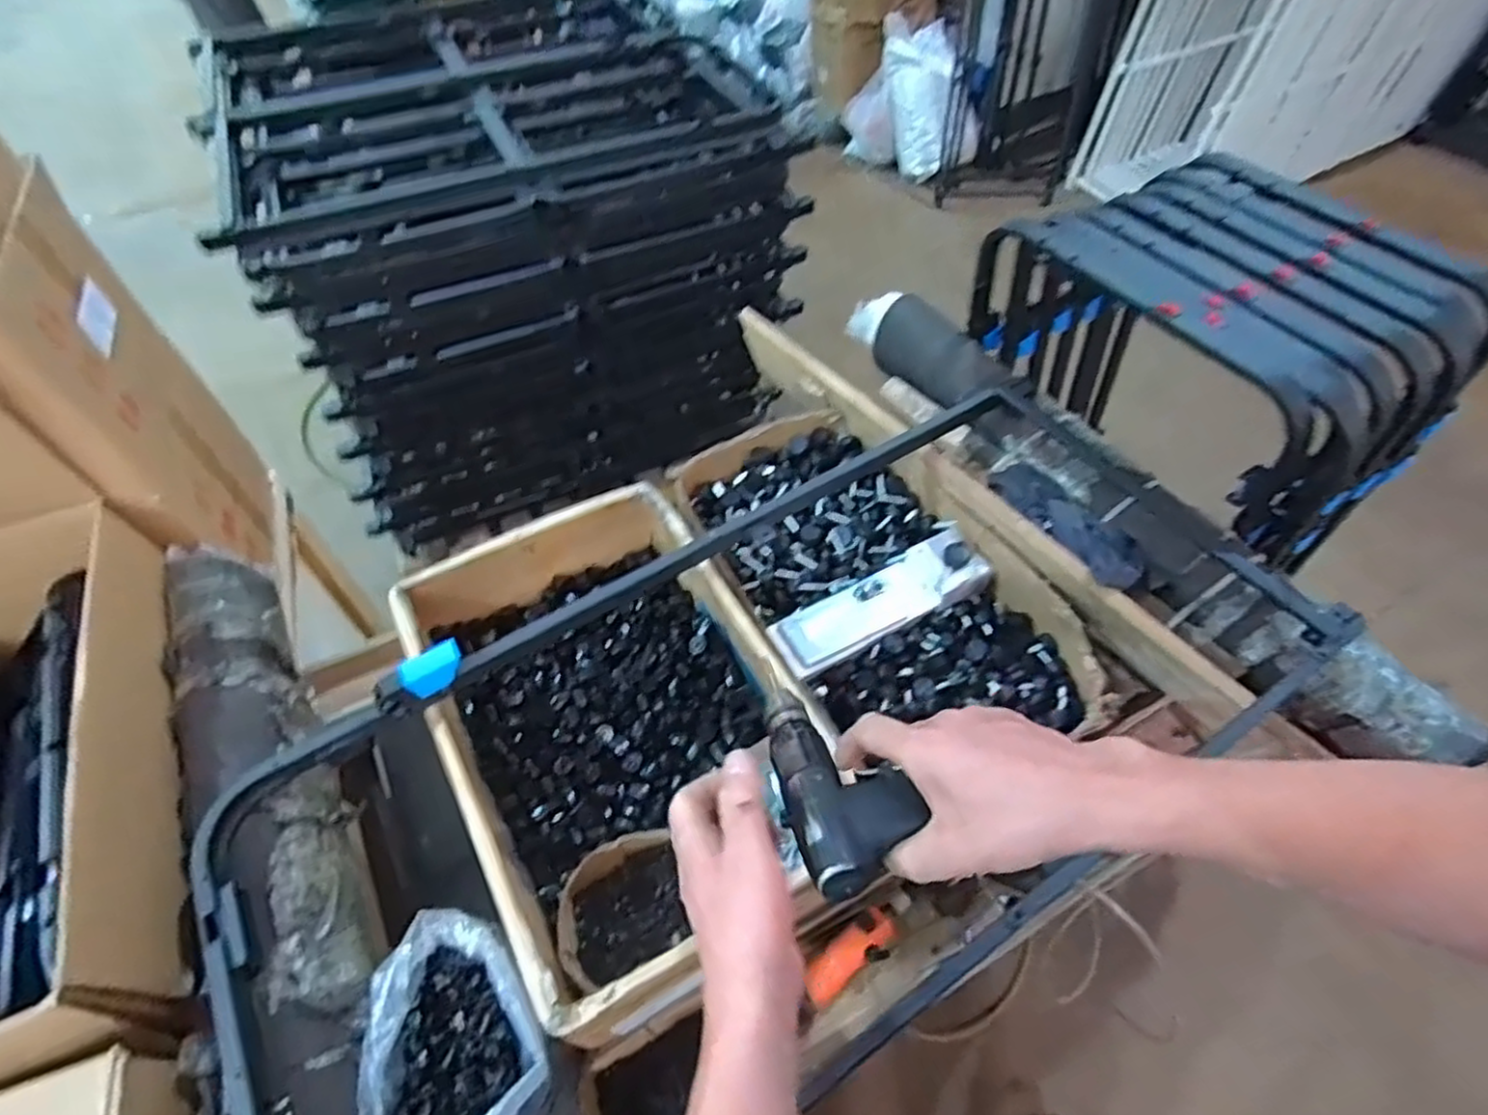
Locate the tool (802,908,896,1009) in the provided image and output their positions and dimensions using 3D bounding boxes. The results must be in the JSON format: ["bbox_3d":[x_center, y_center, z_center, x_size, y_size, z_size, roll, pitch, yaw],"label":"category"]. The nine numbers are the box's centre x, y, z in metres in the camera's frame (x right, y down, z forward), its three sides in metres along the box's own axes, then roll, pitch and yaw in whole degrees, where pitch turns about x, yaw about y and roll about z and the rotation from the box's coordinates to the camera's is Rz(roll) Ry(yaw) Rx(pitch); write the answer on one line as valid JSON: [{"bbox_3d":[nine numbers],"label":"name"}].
[{"bbox_3d":[0.115,0.429,0.777,0.118,0.042,0.046,-42,61,-8],"label":"tool"}]

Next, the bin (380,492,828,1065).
[{"bbox_3d":[-0.140,0.186,0.830,0.368,0.166,0.509,-27,57,-18],"label":"bin"}]

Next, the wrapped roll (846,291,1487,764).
[{"bbox_3d":[0.438,-0.110,0.961,0.116,0.122,0.941,-28,57,-18],"label":"wrapped roll"}]

